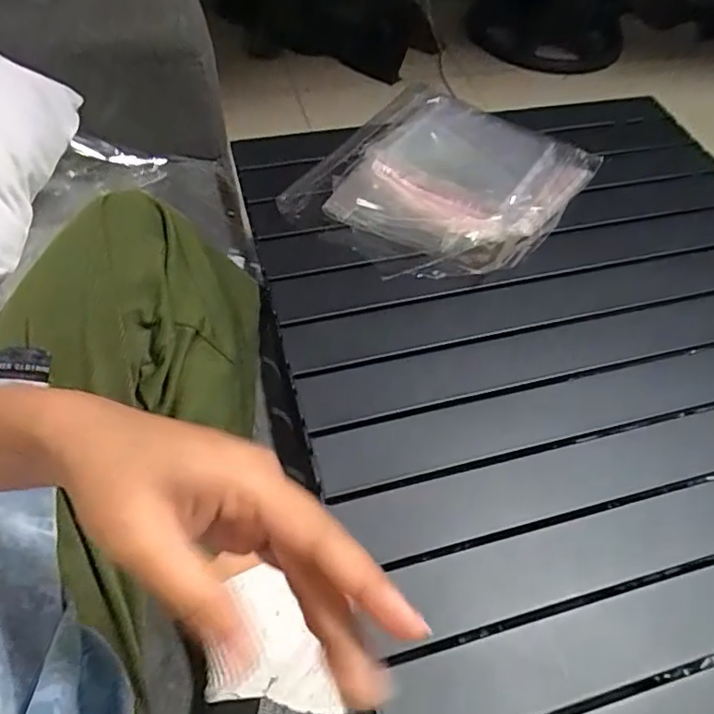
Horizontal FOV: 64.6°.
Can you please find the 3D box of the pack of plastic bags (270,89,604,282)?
[{"bbox_3d":[0.100,-0.206,0.641,0.261,0.030,0.288,30,59,16],"label":"pack of plastic bags"}]

